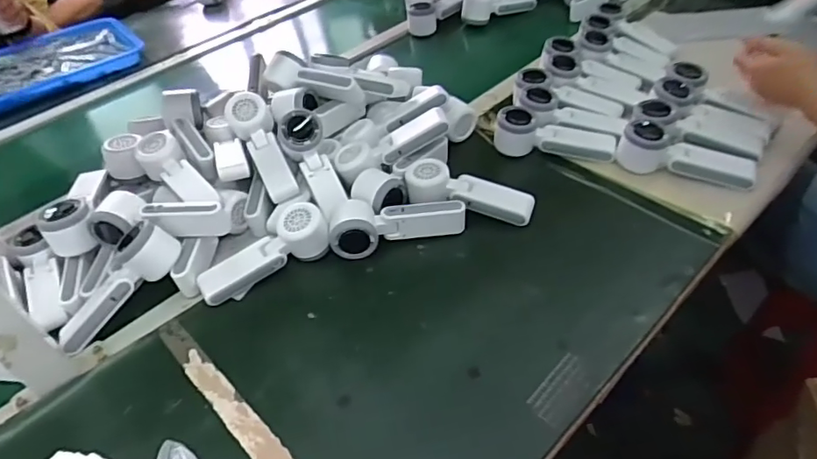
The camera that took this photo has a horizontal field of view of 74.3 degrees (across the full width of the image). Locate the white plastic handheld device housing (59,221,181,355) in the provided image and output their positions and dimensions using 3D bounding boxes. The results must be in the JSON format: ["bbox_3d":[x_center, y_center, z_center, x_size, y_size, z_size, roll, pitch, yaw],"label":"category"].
[{"bbox_3d":[-0.340,0.064,0.622,0.067,0.045,0.164,30,79,33],"label":"white plastic handheld device housing"}]

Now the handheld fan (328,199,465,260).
[{"bbox_3d":[-0.016,-0.013,0.673,0.167,0.050,0.068,-14,45,-6],"label":"handheld fan"}]

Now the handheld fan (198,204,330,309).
[{"bbox_3d":[-0.176,0.027,0.652,0.162,0.060,0.060,-23,46,-15],"label":"handheld fan"}]

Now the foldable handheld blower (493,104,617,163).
[{"bbox_3d":[0.208,-0.134,0.771,0.170,0.055,0.057,8,46,16],"label":"foldable handheld blower"}]

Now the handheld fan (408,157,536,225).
[{"bbox_3d":[0.080,-0.050,0.703,0.164,0.050,0.055,8,46,16],"label":"handheld fan"}]

